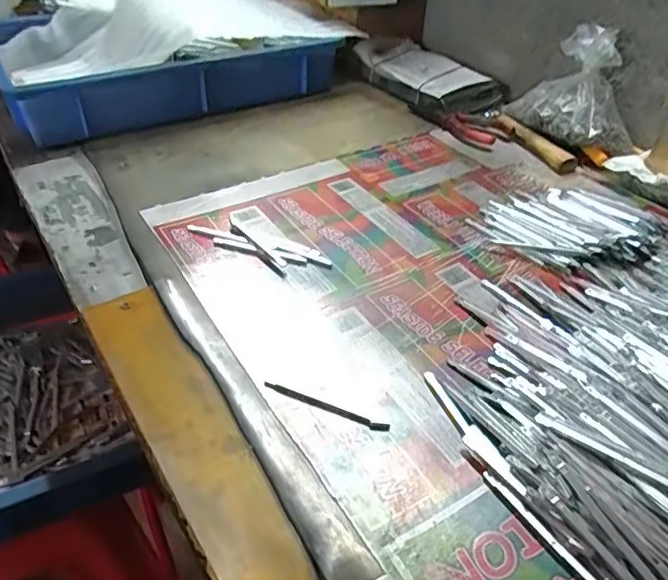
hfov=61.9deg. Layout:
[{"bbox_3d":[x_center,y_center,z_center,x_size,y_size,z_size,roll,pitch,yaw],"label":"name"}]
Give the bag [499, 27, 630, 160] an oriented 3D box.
[{"bbox_3d":[0.288,-0.233,0.651,0.070,0.118,0.156,-30,50,-31],"label":"bag"}]

